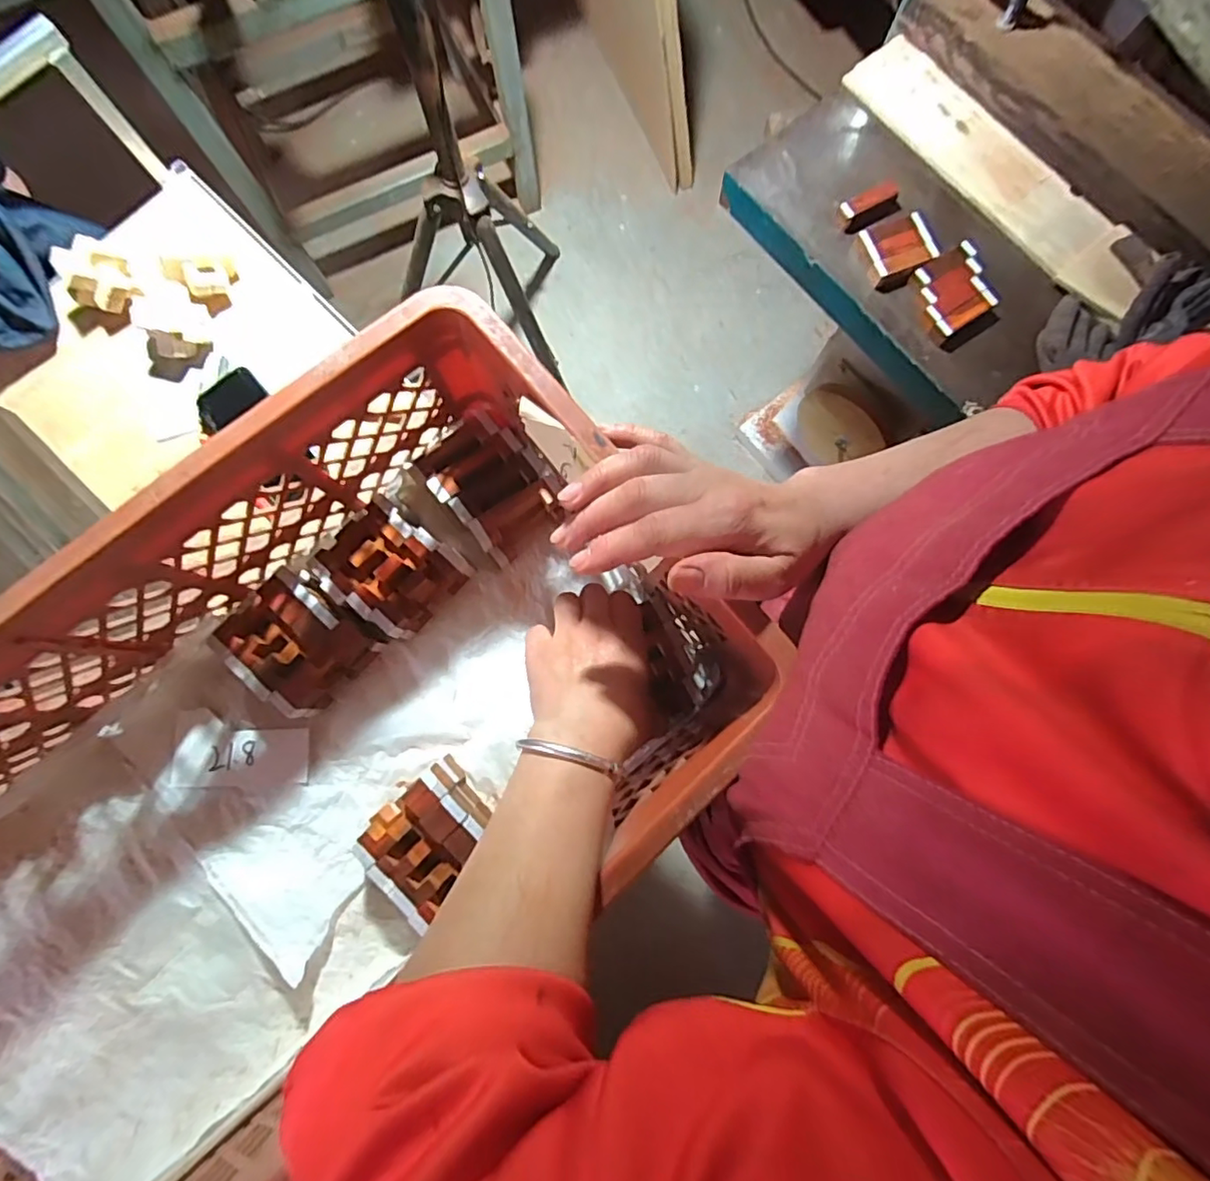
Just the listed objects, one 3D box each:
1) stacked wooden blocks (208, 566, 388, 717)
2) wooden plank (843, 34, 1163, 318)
[{"bbox_3d":[-0.240,0.040,0.461,0.094,0.039,0.083,39,82,7],"label":"stacked wooden blocks"},{"bbox_3d":[0.508,-0.543,0.765,0.099,0.030,0.465,-37,82,-6],"label":"wooden plank"}]

